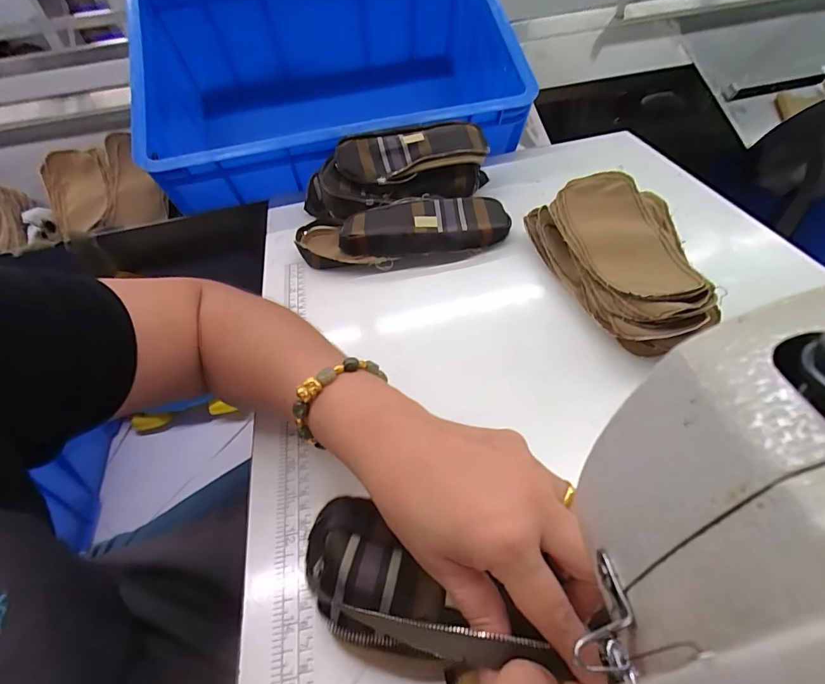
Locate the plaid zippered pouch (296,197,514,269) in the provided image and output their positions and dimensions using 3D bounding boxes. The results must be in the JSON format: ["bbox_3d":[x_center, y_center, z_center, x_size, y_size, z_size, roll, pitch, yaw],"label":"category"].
[{"bbox_3d":[-0.011,-0.124,0.483,0.237,0.038,0.085,-7,47,3],"label":"plaid zippered pouch"}]

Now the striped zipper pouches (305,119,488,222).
[{"bbox_3d":[-0.020,-0.206,0.524,0.235,0.075,0.090,-11,48,-3],"label":"striped zipper pouches"}]

